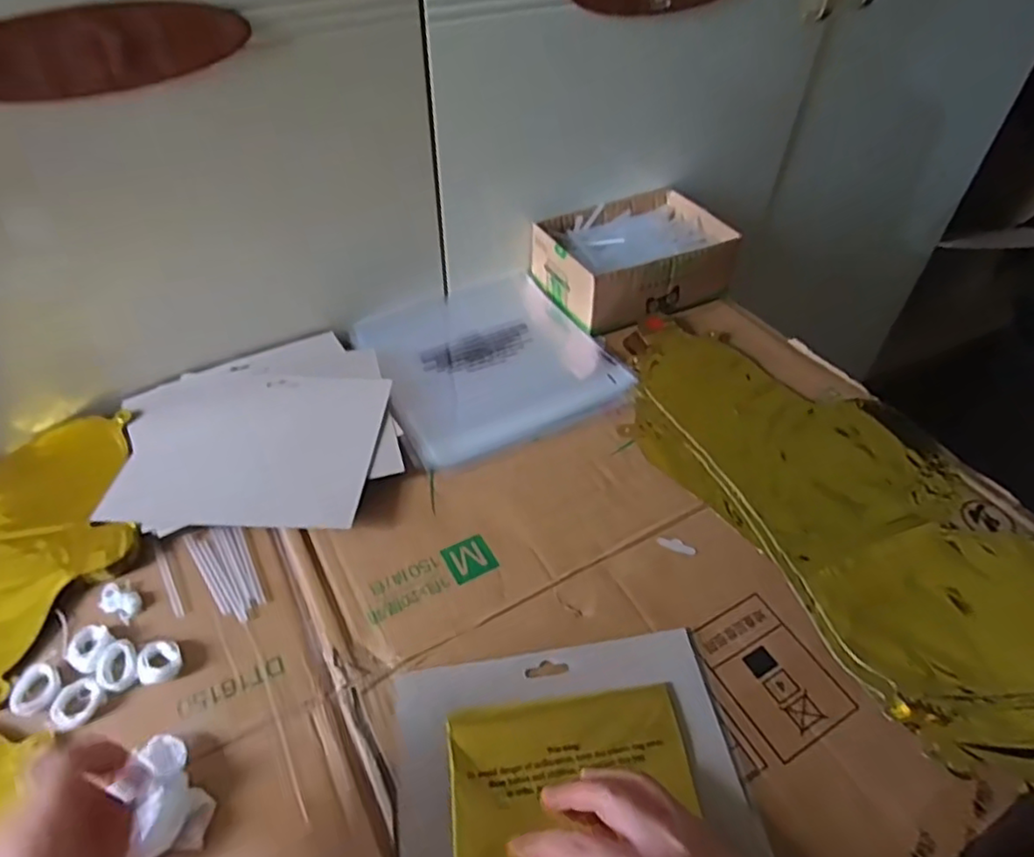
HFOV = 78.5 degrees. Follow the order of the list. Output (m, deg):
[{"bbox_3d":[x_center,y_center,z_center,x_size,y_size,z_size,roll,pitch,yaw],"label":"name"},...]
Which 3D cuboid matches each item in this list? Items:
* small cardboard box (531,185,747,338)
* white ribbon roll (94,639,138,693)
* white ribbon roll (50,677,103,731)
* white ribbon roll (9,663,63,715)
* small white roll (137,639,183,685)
[{"bbox_3d":[0.125,-0.185,0.677,0.190,0.064,0.137,-21,51,-20],"label":"small cardboard box"},{"bbox_3d":[-0.250,0.148,0.394,0.024,0.007,0.031,-26,53,-23],"label":"white ribbon roll"},{"bbox_3d":[-0.264,0.165,0.380,0.026,0.004,0.028,1,47,-1],"label":"white ribbon roll"},{"bbox_3d":[-0.294,0.158,0.385,0.033,0.006,0.027,28,52,22],"label":"white ribbon roll"},{"bbox_3d":[-0.225,0.146,0.399,0.024,0.008,0.028,-17,50,-17],"label":"small white roll"}]

